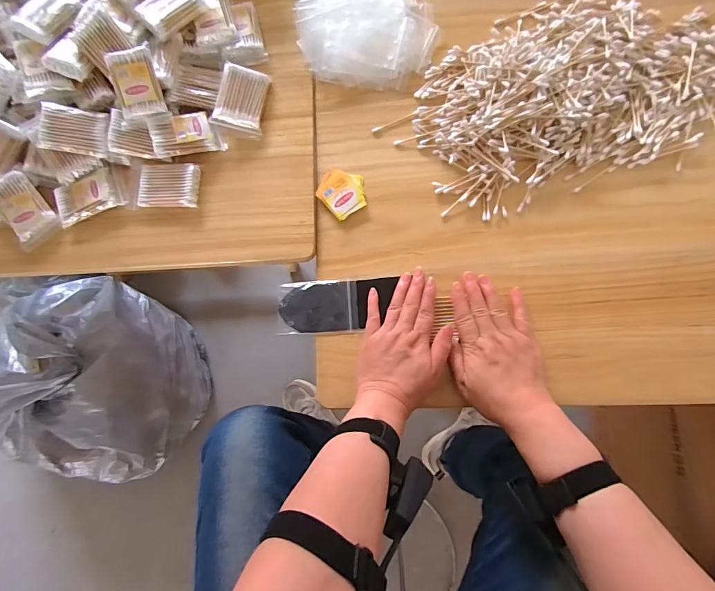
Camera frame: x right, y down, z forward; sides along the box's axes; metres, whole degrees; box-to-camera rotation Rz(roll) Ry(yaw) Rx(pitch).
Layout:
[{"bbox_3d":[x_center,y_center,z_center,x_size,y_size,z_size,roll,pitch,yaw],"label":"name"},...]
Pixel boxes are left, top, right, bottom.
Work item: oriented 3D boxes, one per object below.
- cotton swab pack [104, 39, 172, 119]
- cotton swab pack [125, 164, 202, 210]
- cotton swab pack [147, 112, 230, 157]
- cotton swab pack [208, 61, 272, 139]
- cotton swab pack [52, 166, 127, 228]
[{"bbox_3d":[-0.272,-0.258,0.475,0.054,0.011,0.079,-17,109,-5],"label":"cotton swab pack"},{"bbox_3d":[-0.252,-0.143,0.500,0.092,0.019,0.061,-1,82,4],"label":"cotton swab pack"},{"bbox_3d":[-0.219,-0.209,0.496,0.087,0.015,0.052,-11,87,-18],"label":"cotton swab pack"},{"bbox_3d":[-0.154,-0.255,0.506,0.062,0.015,0.090,12,90,-16],"label":"cotton swab pack"},{"bbox_3d":[-0.353,-0.129,0.505,0.084,0.016,0.053,-20,81,1],"label":"cotton swab pack"}]

